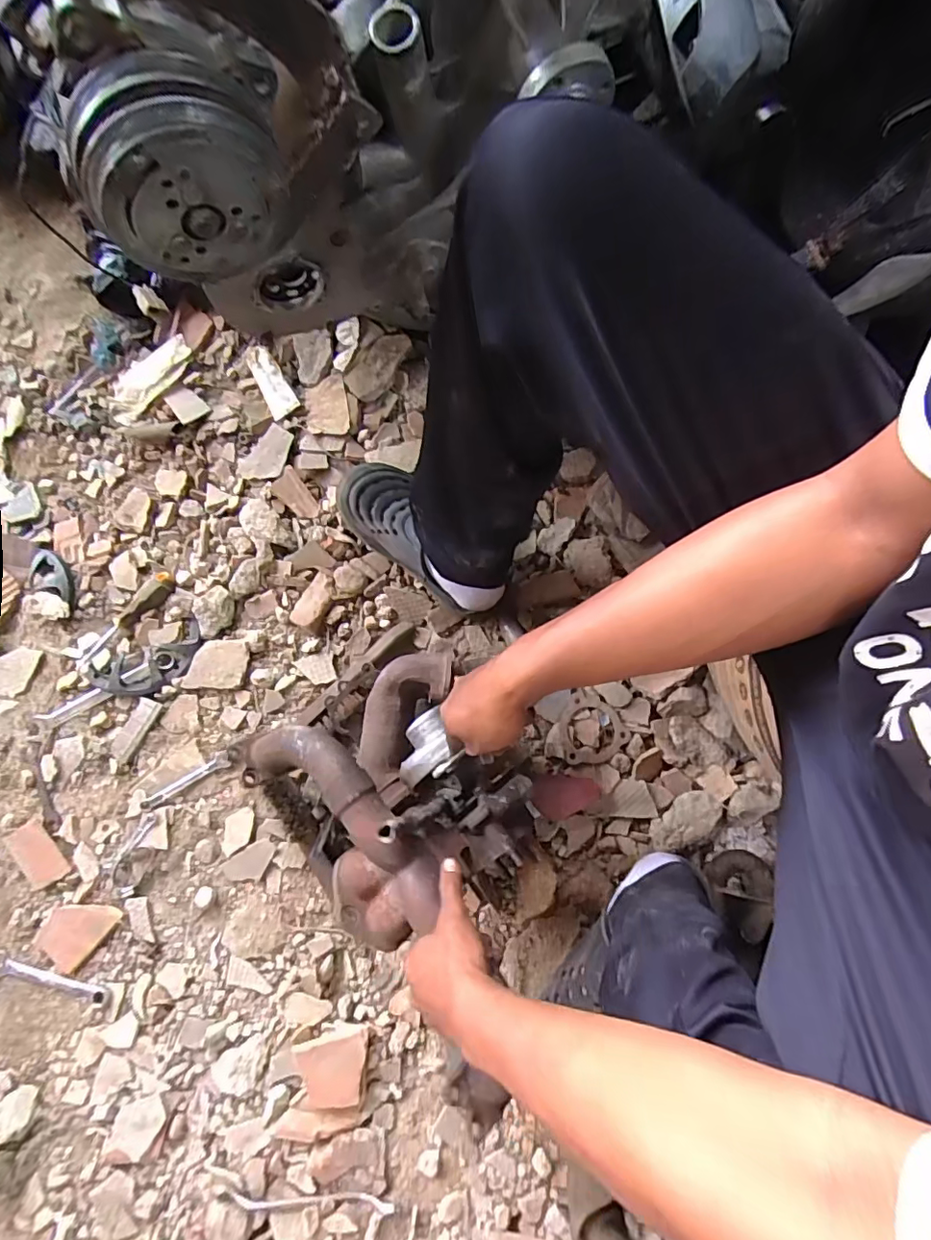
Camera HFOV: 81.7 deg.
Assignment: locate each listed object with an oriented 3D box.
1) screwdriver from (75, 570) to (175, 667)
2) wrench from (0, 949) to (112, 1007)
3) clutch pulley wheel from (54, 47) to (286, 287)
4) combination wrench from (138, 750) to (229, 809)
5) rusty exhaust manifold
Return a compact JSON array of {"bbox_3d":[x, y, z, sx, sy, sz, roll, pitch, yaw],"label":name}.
[{"bbox_3d":[-0.474,-0.003,0.750,0.033,0.026,0.163,36,81,7],"label":"screwdriver"},{"bbox_3d":[-0.513,0.441,0.664,0.160,0.005,0.031,13,79,3],"label":"wrench"},{"bbox_3d":[-0.185,-0.288,0.355,0.127,0.114,0.059,-16,77,-2],"label":"clutch pulley wheel"},{"bbox_3d":[-0.367,0.214,0.707,0.121,0.005,0.019,-32,80,-6],"label":"combination wrench"},{"bbox_3d":[-0.097,0.197,0.607,0.261,0.176,0.249,-27,80,-5],"label":"rusty exhaust manifold"}]

